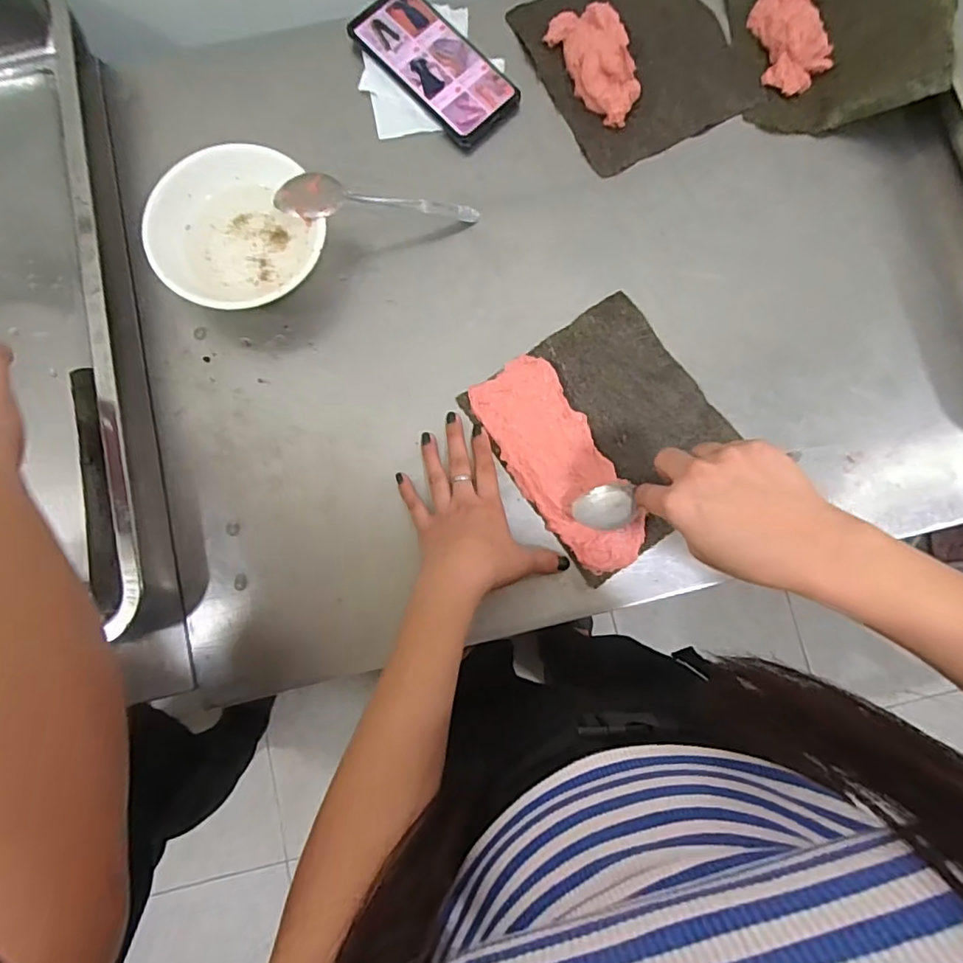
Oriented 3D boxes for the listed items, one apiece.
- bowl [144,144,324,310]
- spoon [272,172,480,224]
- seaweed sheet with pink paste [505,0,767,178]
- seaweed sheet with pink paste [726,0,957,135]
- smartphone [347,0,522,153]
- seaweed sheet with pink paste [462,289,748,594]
[{"bbox_3d":[-0.204,-0.207,0.477,0.131,0.056,0.134,0,82,0],"label":"bowl"},{"bbox_3d":[-0.086,-0.239,0.481,0.173,0.022,0.032,-2,81,-16],"label":"spoon"},{"bbox_3d":[0.147,-0.409,0.521,0.178,0.032,0.192,-26,83,-3],"label":"seaweed sheet with pink paste"},{"bbox_3d":[0.327,-0.428,0.513,0.168,0.031,0.188,-7,85,18],"label":"seaweed sheet with pink paste"},{"bbox_3d":[-0.046,-0.390,0.523,0.161,0.014,0.077,43,86,2],"label":"smartphone"},{"bbox_3d":[0.109,-0.042,0.476,0.176,0.011,0.193,-35,83,-4],"label":"seaweed sheet with pink paste"}]

